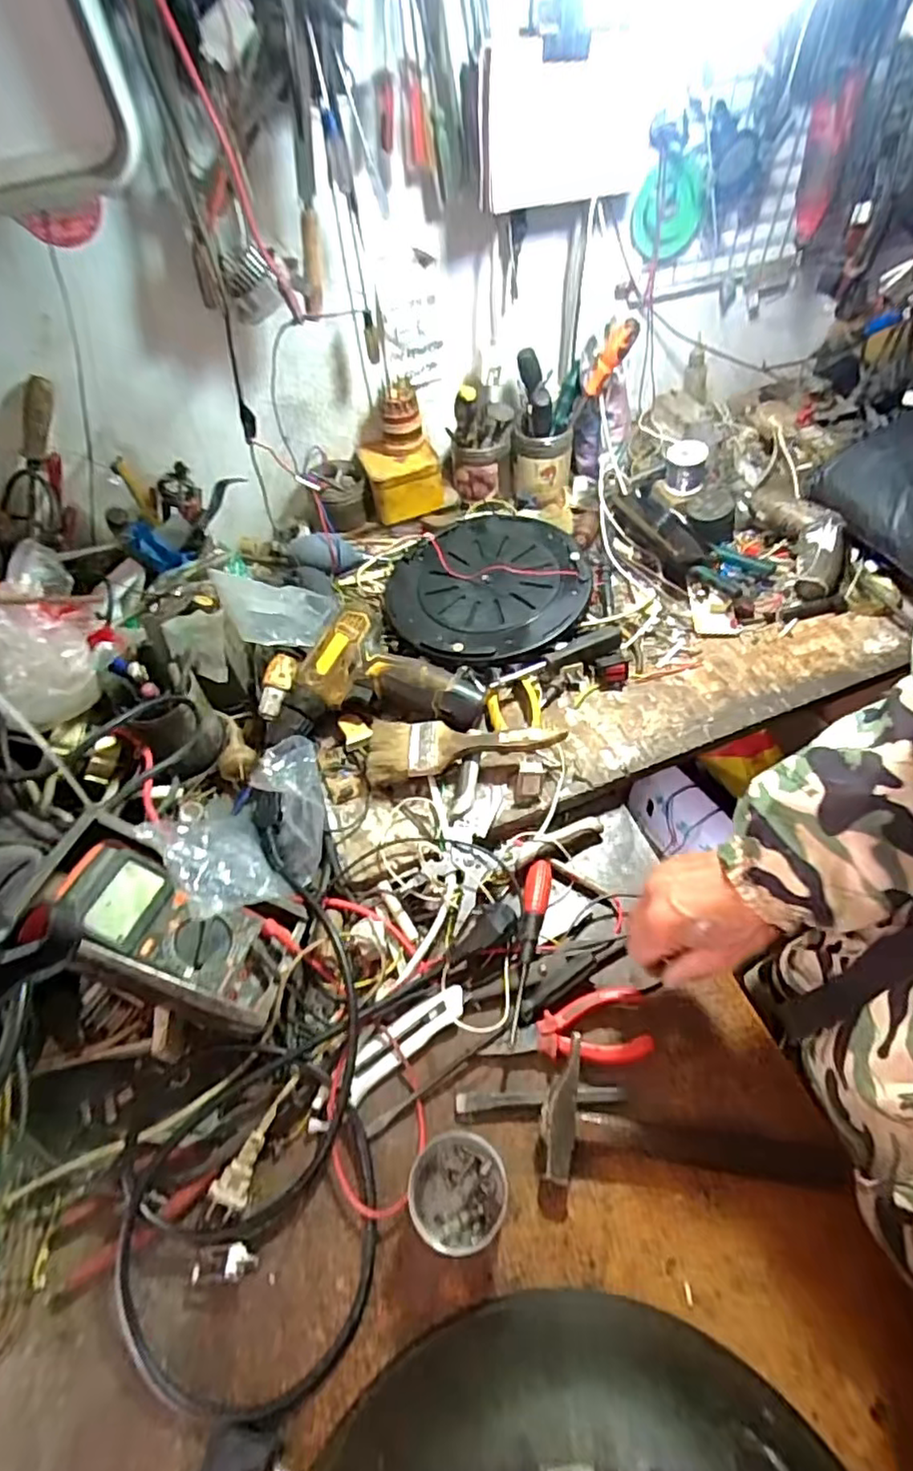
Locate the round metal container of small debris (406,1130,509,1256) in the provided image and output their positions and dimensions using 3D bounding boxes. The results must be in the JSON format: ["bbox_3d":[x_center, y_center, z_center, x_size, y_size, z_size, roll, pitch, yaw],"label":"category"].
[{"bbox_3d":[0.001,0.314,0.441,0.066,0.040,0.065,-1,53,2],"label":"round metal container of small debris"}]

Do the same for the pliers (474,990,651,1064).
[{"bbox_3d":[0.087,0.234,0.510,0.128,0.019,0.052,-4,53,0],"label":"pliers"}]

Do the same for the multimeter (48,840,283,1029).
[{"bbox_3d":[-0.223,0.158,0.501,0.184,0.037,0.087,33,59,-6],"label":"multimeter"}]

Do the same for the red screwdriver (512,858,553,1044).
[{"bbox_3d":[0.062,0.179,0.554,0.021,0.018,0.156,10,54,10],"label":"red screwdriver"}]

